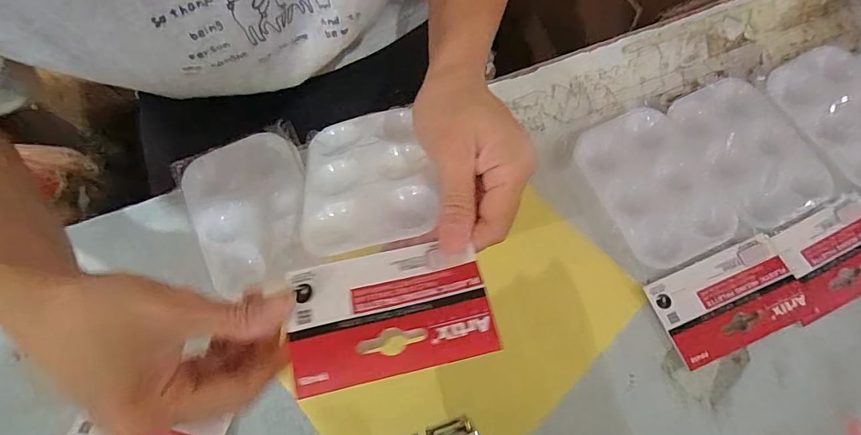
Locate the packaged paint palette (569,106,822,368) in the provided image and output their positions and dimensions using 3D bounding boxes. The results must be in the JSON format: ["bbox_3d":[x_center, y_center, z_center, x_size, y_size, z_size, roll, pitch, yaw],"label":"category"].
[{"bbox_3d":[0.190,0.003,0.342,0.097,0.017,0.191,-21,71,-6],"label":"packaged paint palette"}]

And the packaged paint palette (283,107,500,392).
[{"bbox_3d":[-0.036,0.002,0.261,0.095,0.017,0.185,-14,51,-3],"label":"packaged paint palette"}]

